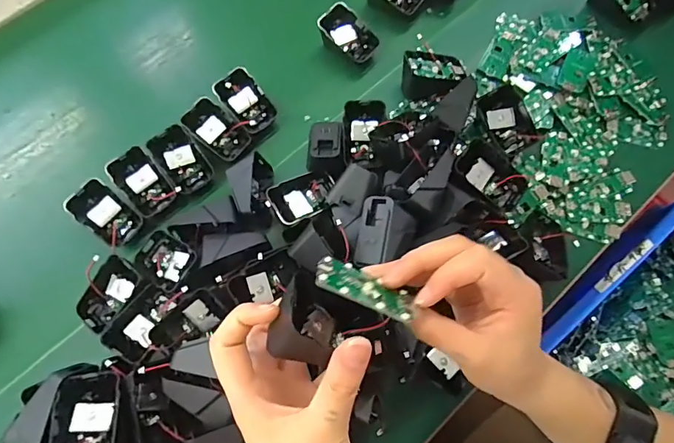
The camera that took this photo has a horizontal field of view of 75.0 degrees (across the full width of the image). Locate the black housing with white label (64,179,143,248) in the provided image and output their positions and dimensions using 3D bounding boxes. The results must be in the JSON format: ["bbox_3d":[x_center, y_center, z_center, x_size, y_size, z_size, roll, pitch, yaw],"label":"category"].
[{"bbox_3d":[-0.236,-0.008,0.449,0.070,0.023,0.043,45,72,-5],"label":"black housing with white label"}]

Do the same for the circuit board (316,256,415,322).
[{"bbox_3d":[0.017,0.038,0.255,0.059,0.031,0.005,27,114,-1],"label":"circuit board"}]

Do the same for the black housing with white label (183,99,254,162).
[{"bbox_3d":[-0.130,-0.099,0.474,0.069,0.028,0.045,44,72,-19],"label":"black housing with white label"}]

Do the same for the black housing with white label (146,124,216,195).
[{"bbox_3d":[-0.165,-0.066,0.467,0.043,0.029,0.059,-35,72,-10],"label":"black housing with white label"}]

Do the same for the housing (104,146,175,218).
[{"bbox_3d":[-0.203,-0.041,0.460,0.042,0.019,0.069,-40,97,-10],"label":"housing"}]

